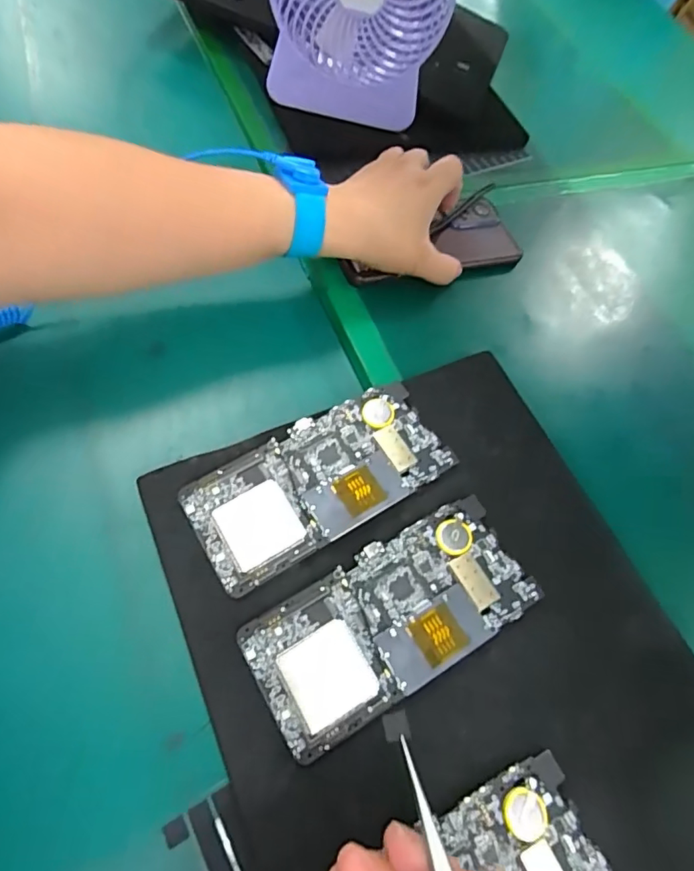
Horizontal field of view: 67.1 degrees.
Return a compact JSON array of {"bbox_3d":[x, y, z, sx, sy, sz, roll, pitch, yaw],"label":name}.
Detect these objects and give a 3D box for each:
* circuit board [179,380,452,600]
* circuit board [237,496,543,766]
[{"bbox_3d":[-0.017,0.025,0.315,0.152,0.006,0.073,-25,70,-23],"label":"circuit board"},{"bbox_3d":[0.024,0.098,0.283,0.153,0.005,0.072,-23,69,-22],"label":"circuit board"}]

